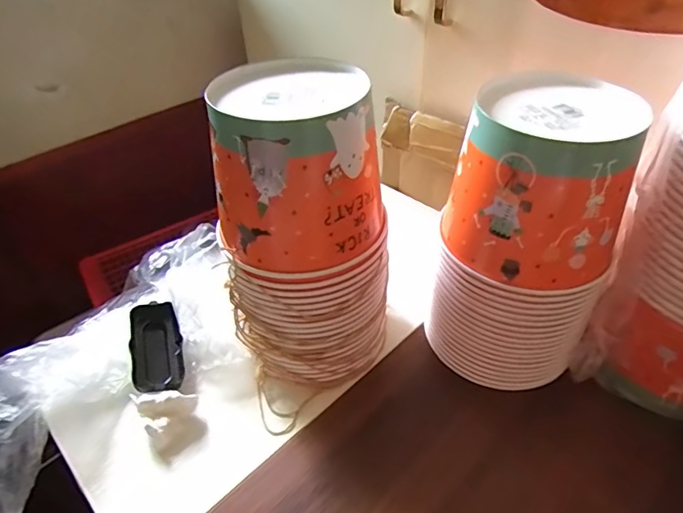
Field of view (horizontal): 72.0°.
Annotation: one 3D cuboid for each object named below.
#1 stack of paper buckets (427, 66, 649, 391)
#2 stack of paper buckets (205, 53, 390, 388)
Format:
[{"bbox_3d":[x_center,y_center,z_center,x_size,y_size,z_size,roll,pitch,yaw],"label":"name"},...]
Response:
[{"bbox_3d":[0.183,-0.008,0.452,0.139,0.272,0.148,20,46,24],"label":"stack of paper buckets"},{"bbox_3d":[-0.029,-0.020,0.461,0.148,0.293,0.151,2,41,6],"label":"stack of paper buckets"}]

